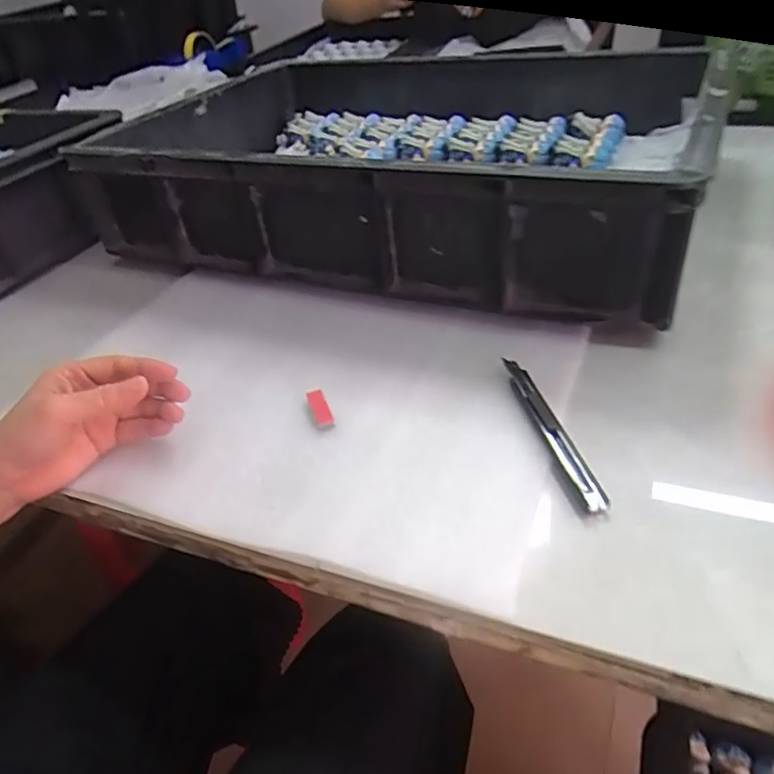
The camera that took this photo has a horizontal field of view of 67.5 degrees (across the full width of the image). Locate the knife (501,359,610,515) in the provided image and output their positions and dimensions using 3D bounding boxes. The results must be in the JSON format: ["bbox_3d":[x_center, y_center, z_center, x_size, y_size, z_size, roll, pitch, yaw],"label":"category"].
[{"bbox_3d":[0.103,0.024,0.370,0.017,0.011,0.133,-13,39,-6],"label":"knife"}]

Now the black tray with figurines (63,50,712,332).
[{"bbox_3d":[0.022,-0.241,0.601,0.567,0.127,0.324,12,43,23],"label":"black tray with figurines"}]

